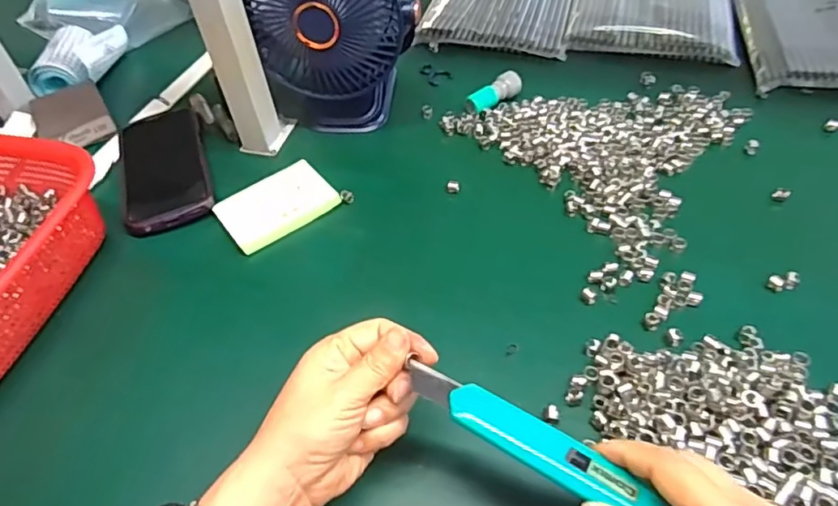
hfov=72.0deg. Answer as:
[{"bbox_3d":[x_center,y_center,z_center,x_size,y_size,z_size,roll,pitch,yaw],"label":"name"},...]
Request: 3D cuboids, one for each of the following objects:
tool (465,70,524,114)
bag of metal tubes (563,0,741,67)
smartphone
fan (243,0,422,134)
[{"bbox_3d":[0.077,-0.163,0.587,0.064,0.018,0.023,-31,51,-20],"label":"tool"},{"bbox_3d":[0.296,-0.336,0.728,0.179,0.023,0.307,9,49,15],"label":"bag of metal tubes"},{"bbox_3d":[-0.242,-0.086,0.548,0.077,0.008,0.176,-23,49,-6],"label":"smartphone"},{"bbox_3d":[-0.079,-0.196,0.532,0.137,0.180,0.091,-16,47,-8],"label":"fan"}]

